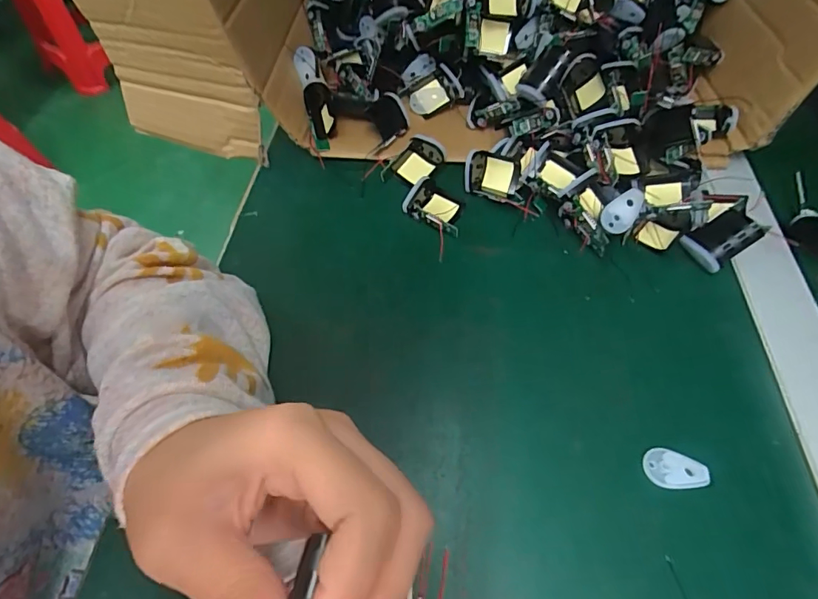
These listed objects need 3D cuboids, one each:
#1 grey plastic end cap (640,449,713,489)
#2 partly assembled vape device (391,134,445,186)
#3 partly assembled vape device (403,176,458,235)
[{"bbox_3d":[0.156,0.100,0.274,0.036,0.004,0.021,8,56,6],"label":"grey plastic end cap"},{"bbox_3d":[0.009,-0.124,0.415,0.031,0.023,0.037,35,62,22],"label":"partly assembled vape device"},{"bbox_3d":[0.026,-0.078,0.389,0.052,0.020,0.039,35,62,22],"label":"partly assembled vape device"}]

